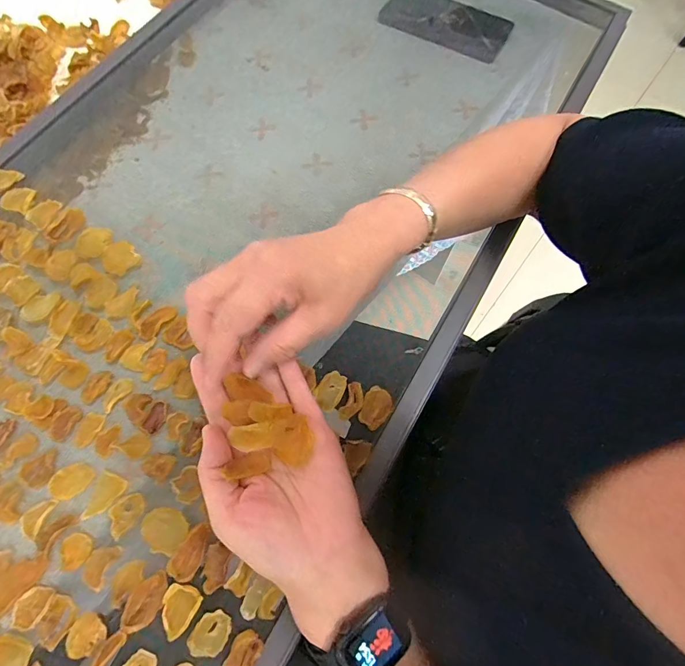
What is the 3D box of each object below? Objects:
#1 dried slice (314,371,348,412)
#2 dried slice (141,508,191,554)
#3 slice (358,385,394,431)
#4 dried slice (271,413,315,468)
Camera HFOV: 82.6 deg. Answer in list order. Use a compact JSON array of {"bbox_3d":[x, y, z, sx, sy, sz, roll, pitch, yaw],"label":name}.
[{"bbox_3d":[-0.010,0.049,0.336,0.023,0.007,0.034,31,73,10],"label":"dried slice"},{"bbox_3d":[-0.136,0.150,0.299,0.034,0.006,0.030,34,73,11],"label":"dried slice"},{"bbox_3d":[0.028,0.063,0.326,0.025,0.006,0.032,37,74,12],"label":"slice"},{"bbox_3d":[-0.033,0.070,0.255,0.026,0.007,0.030,-18,71,-7],"label":"dried slice"}]

